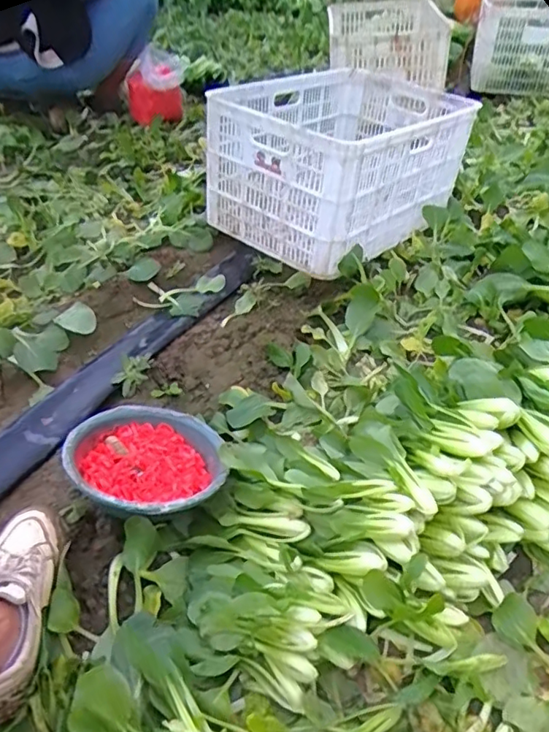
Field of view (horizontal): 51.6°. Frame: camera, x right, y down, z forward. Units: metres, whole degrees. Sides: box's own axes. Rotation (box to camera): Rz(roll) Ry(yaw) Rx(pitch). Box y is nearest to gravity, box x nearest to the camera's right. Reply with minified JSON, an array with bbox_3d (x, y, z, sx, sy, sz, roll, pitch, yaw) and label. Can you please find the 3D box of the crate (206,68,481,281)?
[{"bbox_3d":[0.190,-0.552,1.461,0.448,0.288,0.680,31,49,26],"label":"crate"}]

